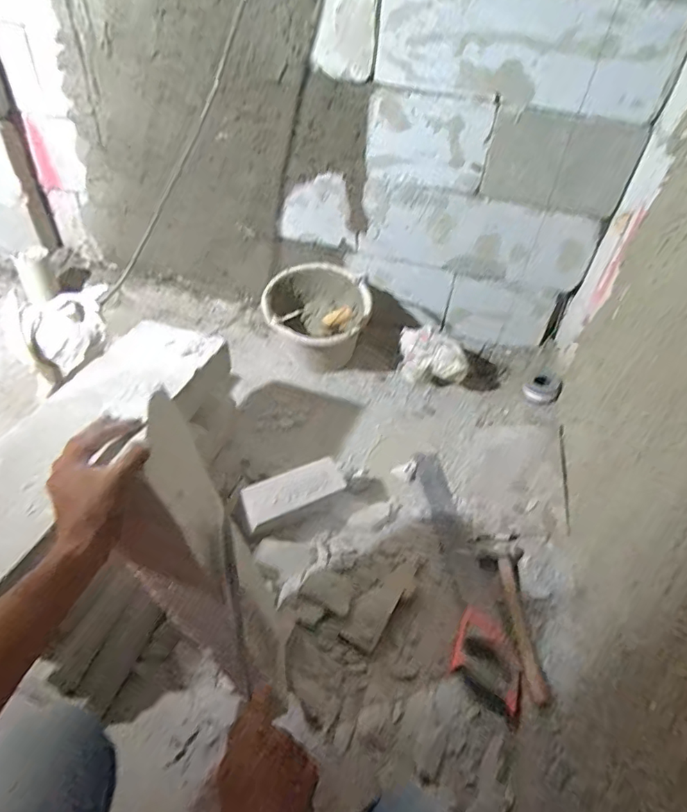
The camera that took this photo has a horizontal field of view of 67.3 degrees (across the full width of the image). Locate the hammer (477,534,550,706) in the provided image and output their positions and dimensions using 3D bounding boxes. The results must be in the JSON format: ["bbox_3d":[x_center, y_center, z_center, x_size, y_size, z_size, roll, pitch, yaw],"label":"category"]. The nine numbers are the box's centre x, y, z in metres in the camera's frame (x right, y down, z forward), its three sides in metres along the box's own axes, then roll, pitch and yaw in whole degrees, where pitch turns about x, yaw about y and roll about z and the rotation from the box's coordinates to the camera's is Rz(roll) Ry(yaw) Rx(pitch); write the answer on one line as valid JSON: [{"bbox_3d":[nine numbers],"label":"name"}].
[{"bbox_3d":[0.310,0.381,0.955,0.077,0.032,0.311,6,44,-1],"label":"hammer"}]

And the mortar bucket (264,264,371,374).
[{"bbox_3d":[-0.075,-0.226,1.394,0.258,0.238,0.254,3,45,-3],"label":"mortar bucket"}]

